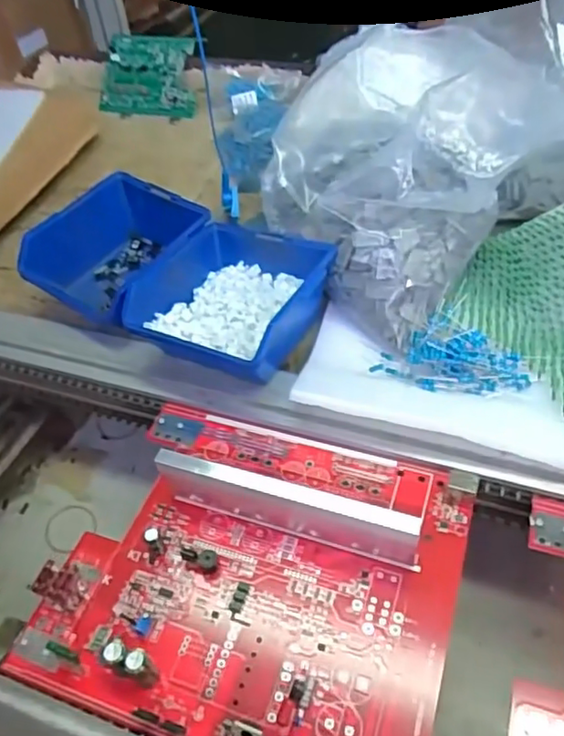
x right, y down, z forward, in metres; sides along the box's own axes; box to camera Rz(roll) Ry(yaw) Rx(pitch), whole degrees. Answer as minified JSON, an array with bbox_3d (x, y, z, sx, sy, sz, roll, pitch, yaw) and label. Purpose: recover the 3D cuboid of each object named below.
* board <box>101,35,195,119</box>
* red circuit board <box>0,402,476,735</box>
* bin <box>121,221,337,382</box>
[{"bbox_3d":[-0.157,-0.352,0.735,0.124,0.008,0.097,12,88,13],"label":"board"},{"bbox_3d":[-0.016,0.105,0.347,0.222,0.048,0.196,10,47,19],"label":"red circuit board"},{"bbox_3d":[-0.031,-0.047,0.461,0.122,0.064,0.136,14,49,22],"label":"bin"}]

